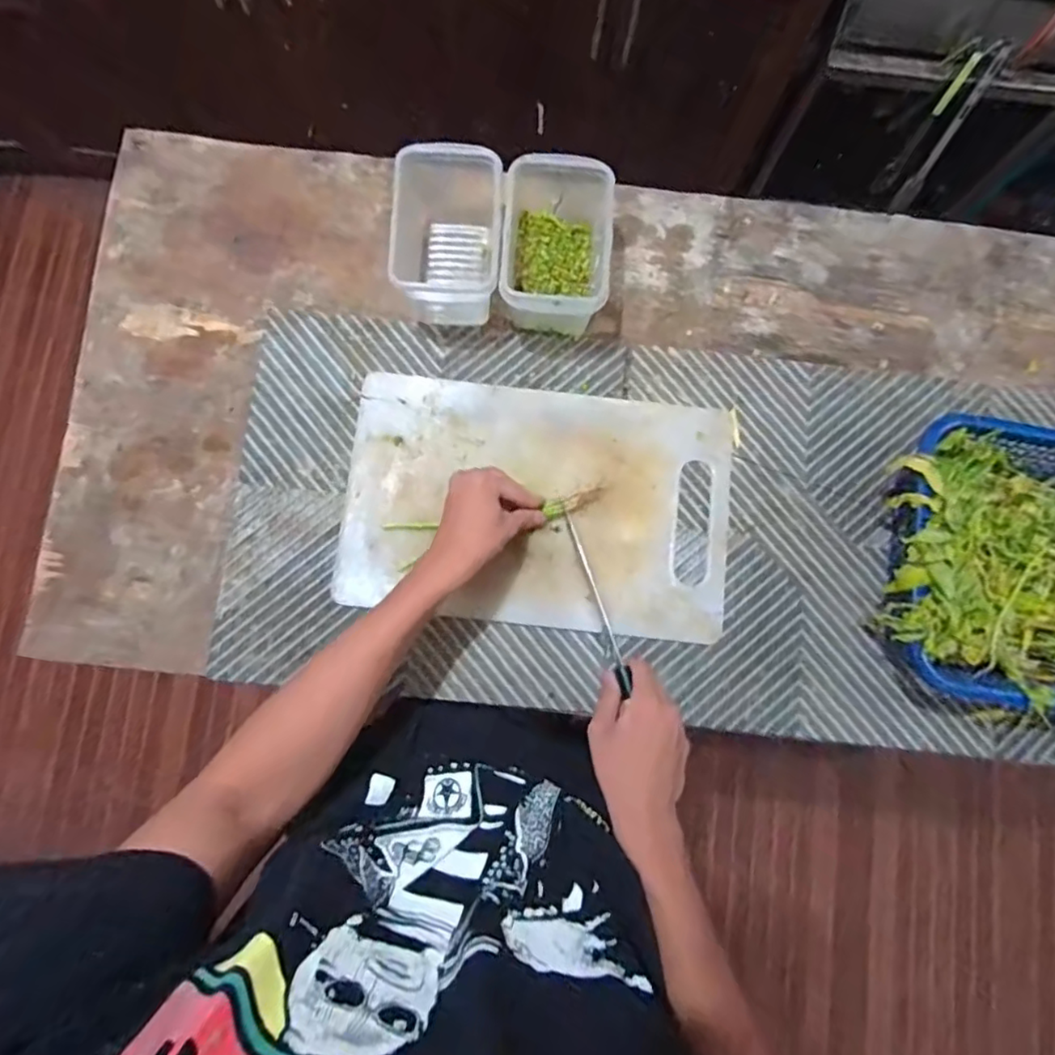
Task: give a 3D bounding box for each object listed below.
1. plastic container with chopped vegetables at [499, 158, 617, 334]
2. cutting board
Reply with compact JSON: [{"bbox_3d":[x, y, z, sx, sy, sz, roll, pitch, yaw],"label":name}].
[{"bbox_3d":[0.029,-0.288,0.625,0.102,0.107,0.175,3,80,0],"label":"plastic container with chopped vegetables"},{"bbox_3d":[0.013,-0.023,0.626,0.396,0.013,0.246,6,83,-1],"label":"cutting board"}]

